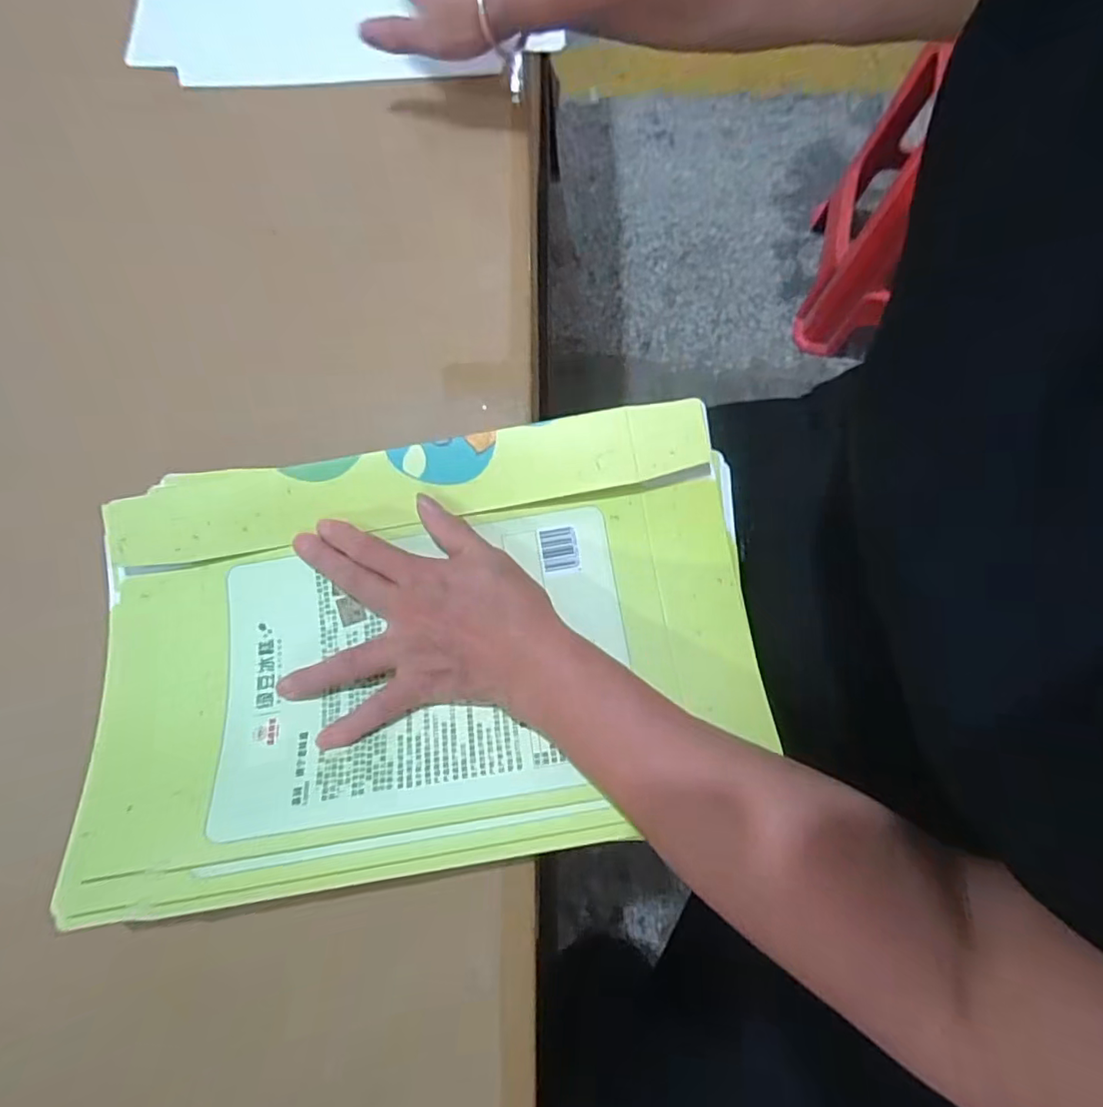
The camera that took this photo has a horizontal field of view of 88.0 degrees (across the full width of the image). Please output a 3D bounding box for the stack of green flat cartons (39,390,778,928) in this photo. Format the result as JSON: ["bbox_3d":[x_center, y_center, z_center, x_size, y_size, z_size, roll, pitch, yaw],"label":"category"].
[{"bbox_3d":[-0.073,0.051,0.337,0.383,0.034,0.246,-6,74,0],"label":"stack of green flat cartons"}]

